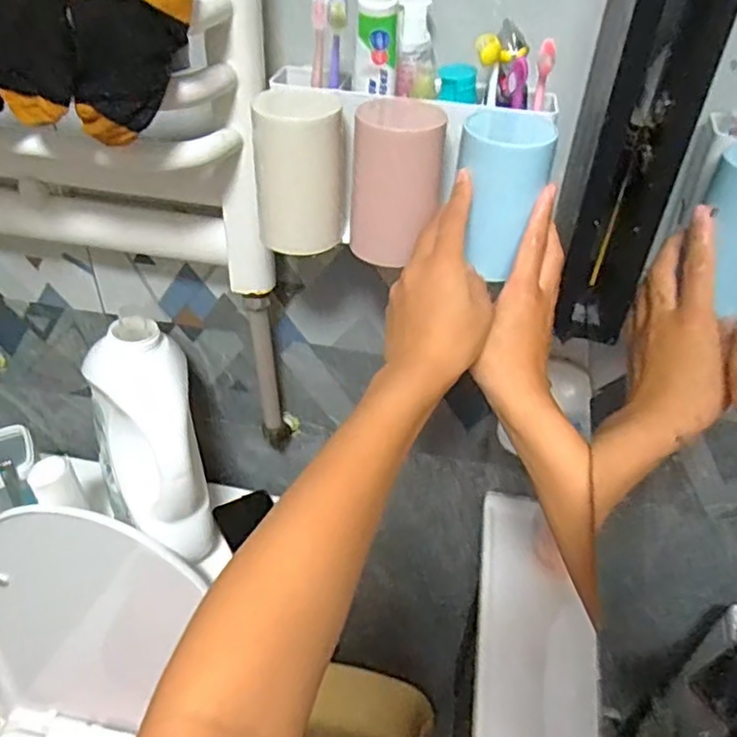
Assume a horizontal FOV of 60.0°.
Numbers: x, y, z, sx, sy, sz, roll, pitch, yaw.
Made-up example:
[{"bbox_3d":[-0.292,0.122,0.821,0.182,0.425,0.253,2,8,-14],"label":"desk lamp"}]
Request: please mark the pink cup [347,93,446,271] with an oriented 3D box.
[{"bbox_3d":[0.021,-0.147,0.497,0.071,0.112,0.061,4,39,1],"label":"pink cup"}]

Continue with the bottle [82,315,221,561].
[{"bbox_3d":[-0.233,0.081,0.680,0.102,0.261,0.086,-14,16,-20],"label":"bottle"}]

